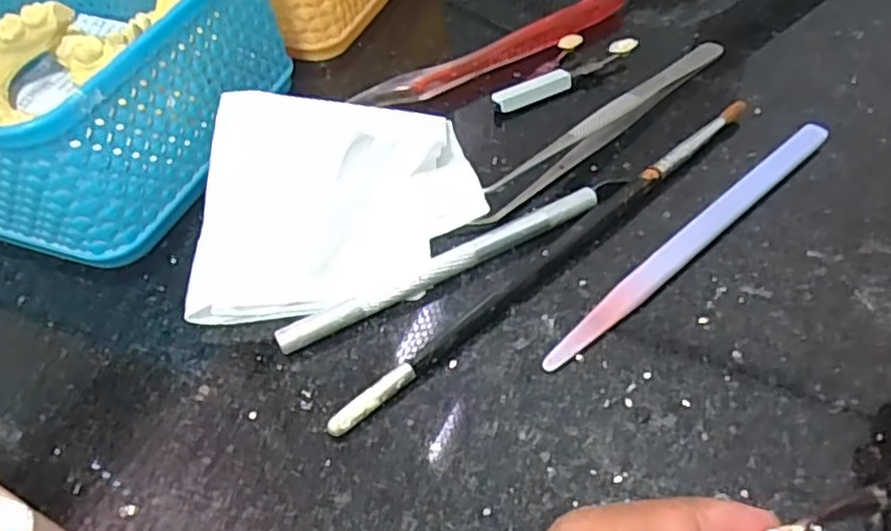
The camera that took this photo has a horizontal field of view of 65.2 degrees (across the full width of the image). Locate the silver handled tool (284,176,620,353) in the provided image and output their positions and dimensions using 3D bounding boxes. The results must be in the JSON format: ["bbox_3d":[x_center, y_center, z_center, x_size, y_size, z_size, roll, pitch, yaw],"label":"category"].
[{"bbox_3d":[0.004,-0.003,0.227,0.124,0.007,0.007,-24,50,-14],"label":"silver handled tool"}]

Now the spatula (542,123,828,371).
[{"bbox_3d":[0.081,-0.010,0.227,0.137,0.007,0.010,-36,54,-23],"label":"spatula"}]

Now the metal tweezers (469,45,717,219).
[{"bbox_3d":[0.061,-0.056,0.261,0.136,0.013,0.012,-37,55,-24],"label":"metal tweezers"}]

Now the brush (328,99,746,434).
[{"bbox_3d":[0.040,-0.006,0.227,0.188,0.009,0.005,-35,54,-23],"label":"brush"}]

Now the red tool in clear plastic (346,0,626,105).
[{"bbox_3d":[0.024,-0.091,0.297,0.131,0.015,0.014,-24,51,-15],"label":"red tool in clear plastic"}]

